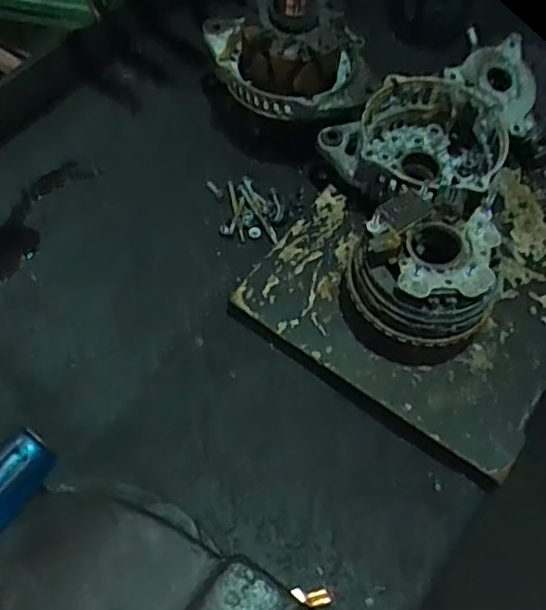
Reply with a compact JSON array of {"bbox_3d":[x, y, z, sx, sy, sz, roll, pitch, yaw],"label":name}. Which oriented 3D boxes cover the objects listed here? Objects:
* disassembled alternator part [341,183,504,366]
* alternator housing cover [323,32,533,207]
[{"bbox_3d":[0.118,-0.023,0.531,0.112,0.101,0.110,2,60,-3],"label":"disassembled alternator part"},{"bbox_3d":[0.171,-0.155,0.614,0.220,0.065,0.142,-23,64,-16],"label":"alternator housing cover"}]

